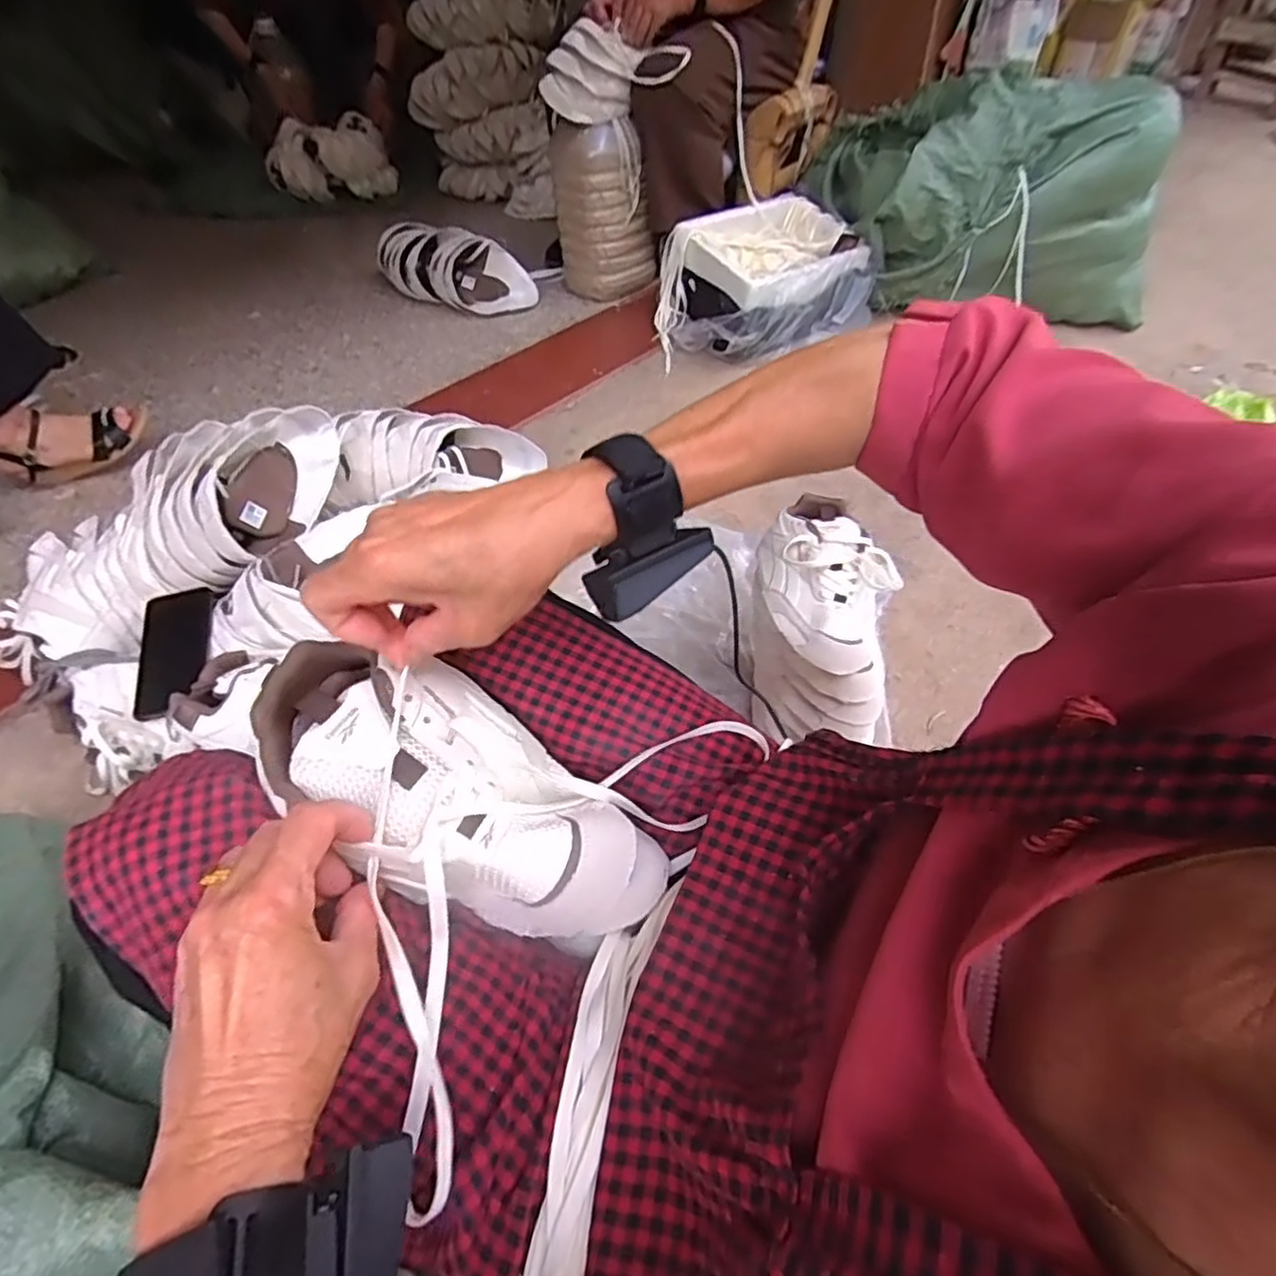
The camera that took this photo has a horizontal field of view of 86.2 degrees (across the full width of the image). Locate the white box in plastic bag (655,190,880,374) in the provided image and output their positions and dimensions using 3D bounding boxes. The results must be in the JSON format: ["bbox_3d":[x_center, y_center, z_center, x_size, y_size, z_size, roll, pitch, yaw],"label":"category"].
[{"bbox_3d":[0.254,-0.750,1.440,0.446,0.189,0.301,-26,52,-19],"label":"white box in plastic bag"}]

